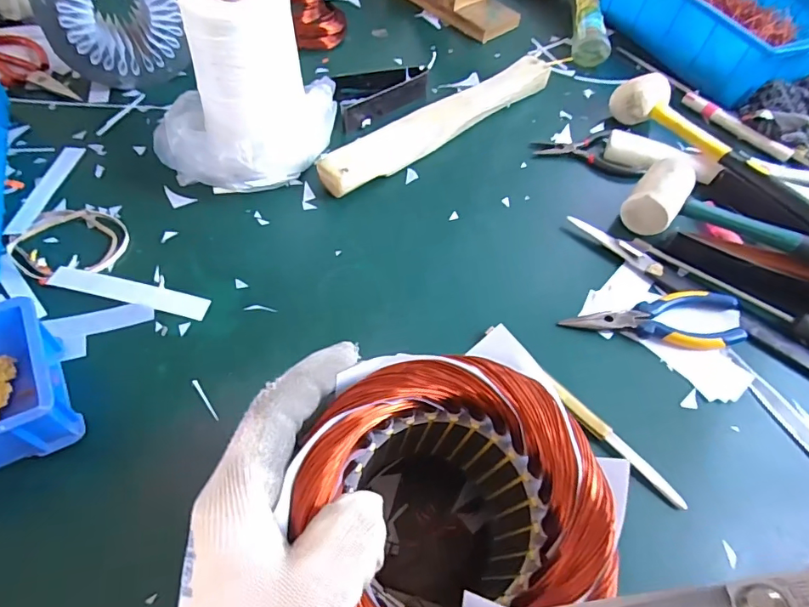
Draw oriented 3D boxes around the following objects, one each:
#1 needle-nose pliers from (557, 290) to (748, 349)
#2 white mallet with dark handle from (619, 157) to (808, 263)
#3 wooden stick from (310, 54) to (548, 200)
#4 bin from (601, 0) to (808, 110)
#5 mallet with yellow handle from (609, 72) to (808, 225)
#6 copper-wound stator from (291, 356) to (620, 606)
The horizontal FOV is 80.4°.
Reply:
[{"bbox_3d":[0.218,0.019,0.412,0.154,0.020,0.053,-5,56,-9],"label":"needle-nose pliers"},{"bbox_3d":[0.374,-0.048,0.441,0.329,0.063,0.078,27,58,13],"label":"white mallet with dark handle"},{"bbox_3d":[0.050,-0.206,0.538,0.336,0.032,0.041,-36,65,-25],"label":"wooden stick"},{"bbox_3d":[0.443,-0.398,0.669,0.195,0.086,0.278,-20,60,-18],"label":"bin"},{"bbox_3d":[0.349,-0.164,0.527,0.054,0.047,0.281,-28,62,-22],"label":"mallet with yellow handle"},{"bbox_3d":[0.017,0.115,0.244,0.117,0.142,0.124,2,55,-3],"label":"copper-wound stator"}]

